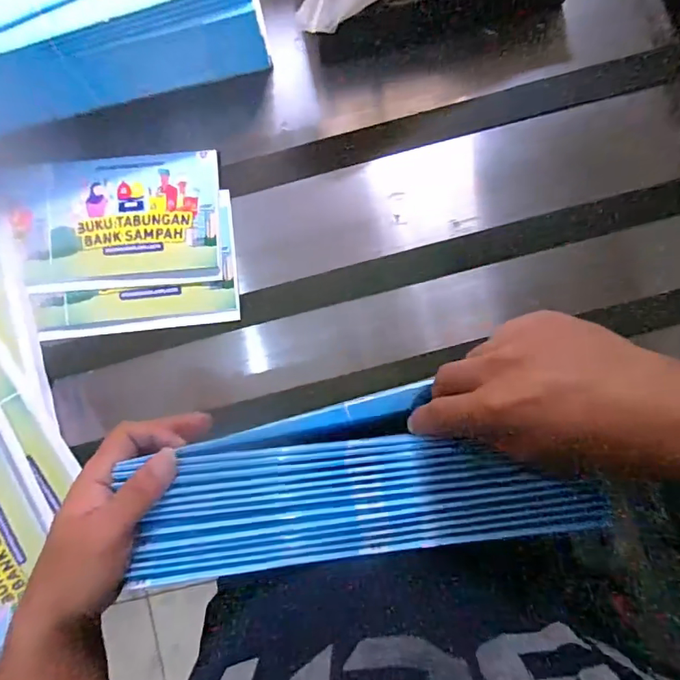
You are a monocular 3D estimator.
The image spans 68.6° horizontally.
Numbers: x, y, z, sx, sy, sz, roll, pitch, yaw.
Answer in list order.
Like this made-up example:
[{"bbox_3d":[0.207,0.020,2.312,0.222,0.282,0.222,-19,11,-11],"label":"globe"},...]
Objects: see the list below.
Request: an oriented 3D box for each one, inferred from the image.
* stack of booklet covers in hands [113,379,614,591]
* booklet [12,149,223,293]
[{"bbox_3d":[0.015,0.093,0.327,0.296,0.020,0.107,-4,85,0],"label":"stack of booklet covers in hands"},{"bbox_3d":[-0.195,-0.106,0.438,0.177,0.011,0.117,-4,85,0],"label":"booklet"}]

